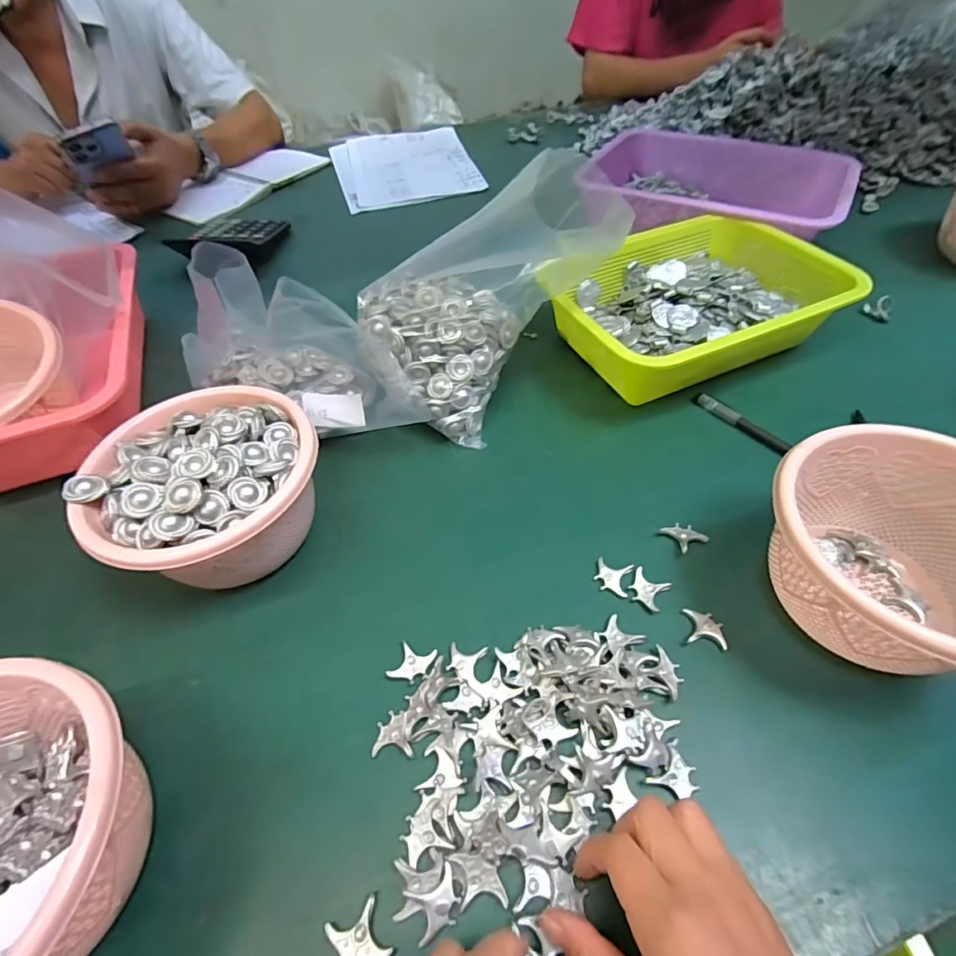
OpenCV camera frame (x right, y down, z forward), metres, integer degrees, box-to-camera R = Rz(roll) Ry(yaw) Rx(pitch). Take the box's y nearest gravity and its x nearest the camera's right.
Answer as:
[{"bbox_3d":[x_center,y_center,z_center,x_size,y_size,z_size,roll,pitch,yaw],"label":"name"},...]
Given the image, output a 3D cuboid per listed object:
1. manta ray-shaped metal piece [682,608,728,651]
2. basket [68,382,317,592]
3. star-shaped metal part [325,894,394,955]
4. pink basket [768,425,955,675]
[{"bbox_3d":[0.146,0.096,0.309,0.023,0.008,0.023,7,52,8],"label":"manta ray-shaped metal piece"},{"bbox_3d":[-0.184,0.009,0.341,0.142,0.091,0.141,-1,51,2],"label":"basket"},{"bbox_3d":[-0.056,0.215,0.225,0.023,0.004,0.024,-25,55,-17],"label":"star-shaped metal part"},{"bbox_3d":[0.239,0.051,0.283,0.138,0.089,0.138,-1,51,2],"label":"pink basket"}]

